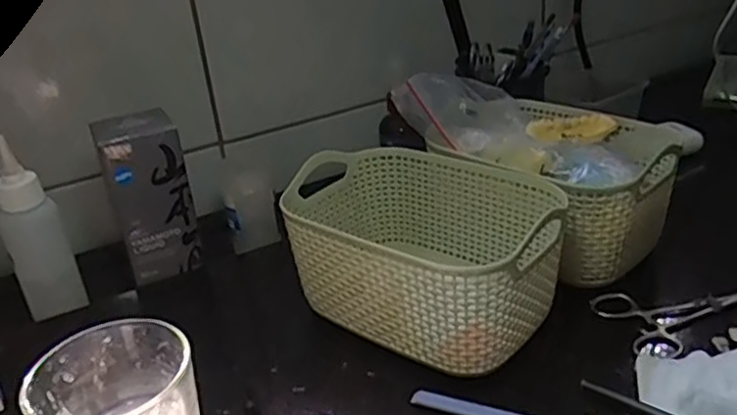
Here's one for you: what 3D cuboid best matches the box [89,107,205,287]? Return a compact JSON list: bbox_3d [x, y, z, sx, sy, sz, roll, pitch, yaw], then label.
[{"bbox_3d":[-0.167,-0.009,0.519,0.057,0.116,0.047,-18,30,-23],"label":"box"}]

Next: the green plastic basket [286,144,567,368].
[{"bbox_3d":[0.034,0.030,0.441,0.172,0.082,0.120,19,36,39],"label":"green plastic basket"}]

